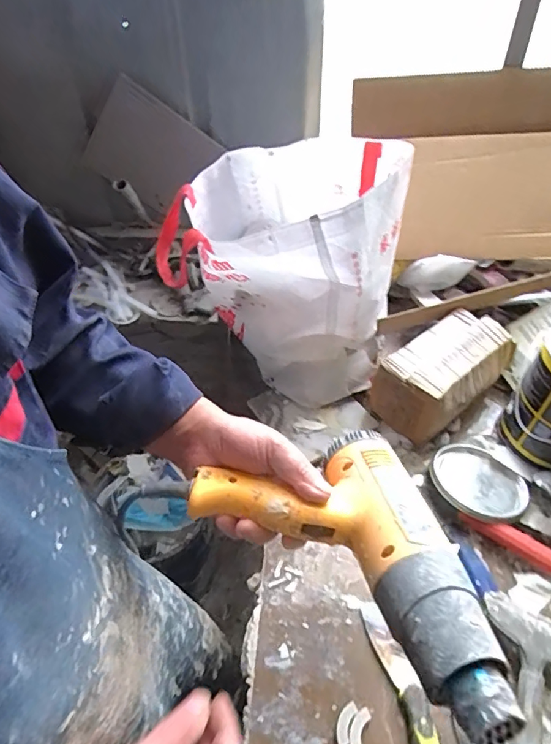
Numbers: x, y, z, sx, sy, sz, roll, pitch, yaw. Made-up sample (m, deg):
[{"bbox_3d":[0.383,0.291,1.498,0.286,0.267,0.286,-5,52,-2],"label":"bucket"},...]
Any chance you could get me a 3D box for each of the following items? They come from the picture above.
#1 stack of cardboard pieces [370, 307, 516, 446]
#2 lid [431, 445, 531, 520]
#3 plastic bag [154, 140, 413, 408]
[{"bbox_3d":[0.261,0.007,0.762,0.202,0.121,0.115,-30,54,-24],"label":"stack of cardboard pieces"},{"bbox_3d":[0.280,0.152,0.682,0.116,0.016,0.125,0,47,0],"label":"lid"},{"bbox_3d":[0.011,-0.162,0.772,0.327,0.314,0.245,13,49,13],"label":"plastic bag"}]

